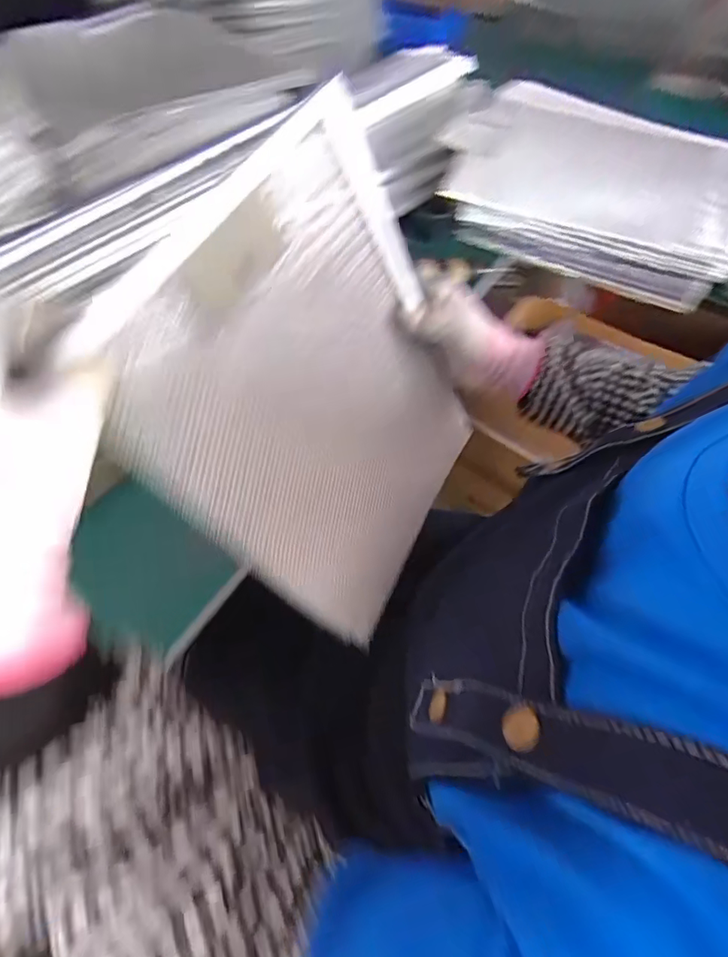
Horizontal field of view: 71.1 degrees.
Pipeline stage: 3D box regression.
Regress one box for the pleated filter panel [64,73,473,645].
[{"bbox_3d":[-0.021,-0.051,0.397,0.036,0.328,0.237,22,68,40],"label":"pleated filter panel"}]

